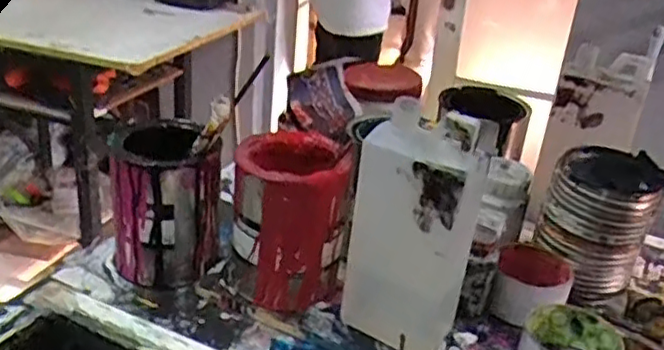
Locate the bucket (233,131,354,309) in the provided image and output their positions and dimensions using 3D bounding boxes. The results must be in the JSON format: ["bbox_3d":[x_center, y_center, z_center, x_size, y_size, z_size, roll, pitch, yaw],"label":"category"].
[{"bbox_3d":[-0.040,0.042,0.650,0.106,0.141,0.111,4,28,-2],"label":"bucket"}]

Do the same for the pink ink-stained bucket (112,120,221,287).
[{"bbox_3d":[-0.169,0.027,0.680,0.103,0.145,0.093,-4,29,-17],"label":"pink ink-stained bucket"}]

